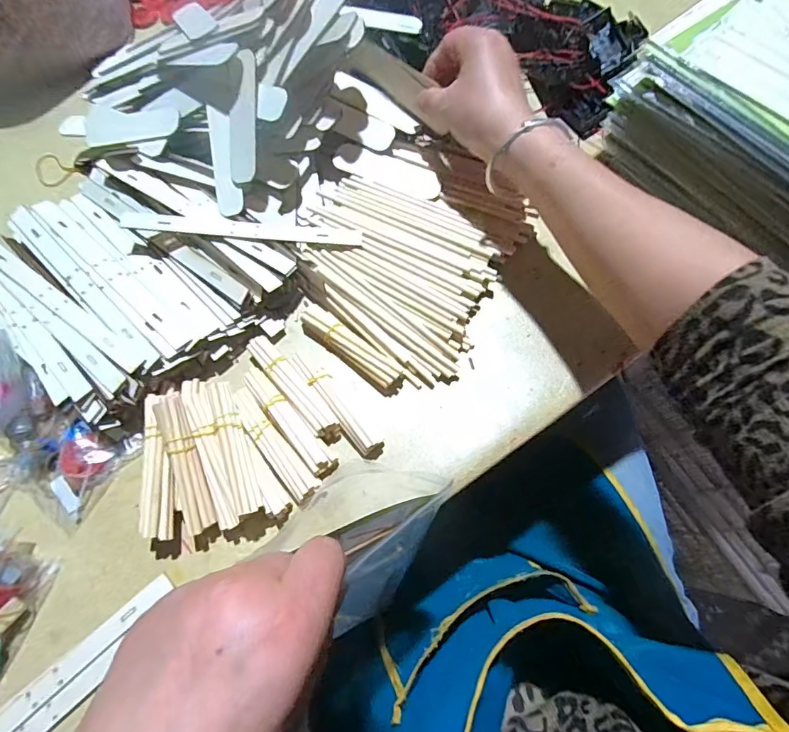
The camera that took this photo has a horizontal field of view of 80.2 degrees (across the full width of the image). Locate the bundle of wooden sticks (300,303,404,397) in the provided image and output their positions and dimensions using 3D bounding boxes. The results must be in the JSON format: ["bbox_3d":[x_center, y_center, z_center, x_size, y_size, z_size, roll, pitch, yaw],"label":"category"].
[{"bbox_3d":[-0.038,-0.017,0.397,0.108,0.020,0.026,39,78,11],"label":"bundle of wooden sticks"}]

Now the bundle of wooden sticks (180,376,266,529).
[{"bbox_3d":[-0.132,0.061,0.361,0.036,0.025,0.116,-21,75,-5],"label":"bundle of wooden sticks"}]

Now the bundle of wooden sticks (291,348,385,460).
[{"bbox_3d":[-0.046,0.029,0.379,0.019,0.010,0.105,-38,77,-9],"label":"bundle of wooden sticks"}]

